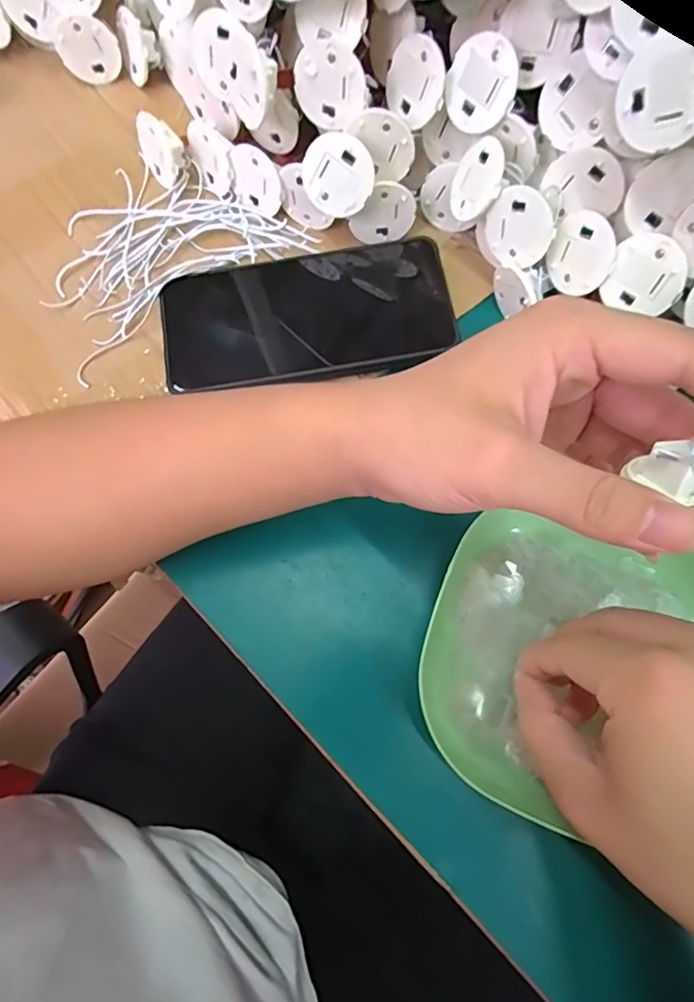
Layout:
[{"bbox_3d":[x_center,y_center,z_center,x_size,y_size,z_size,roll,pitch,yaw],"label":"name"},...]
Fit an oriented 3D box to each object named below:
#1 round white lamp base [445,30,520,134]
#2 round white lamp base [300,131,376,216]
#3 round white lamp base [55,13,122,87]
[{"bbox_3d":[0.067,-0.208,0.262,0.036,0.038,0.006,39,46,20],"label":"round white lamp base"},{"bbox_3d":[-0.005,-0.175,0.282,0.038,0.039,0.004,31,47,-15],"label":"round white lamp base"},{"bbox_3d":[-0.168,-0.293,0.342,0.037,0.039,0.009,-7,73,-2],"label":"round white lamp base"}]

